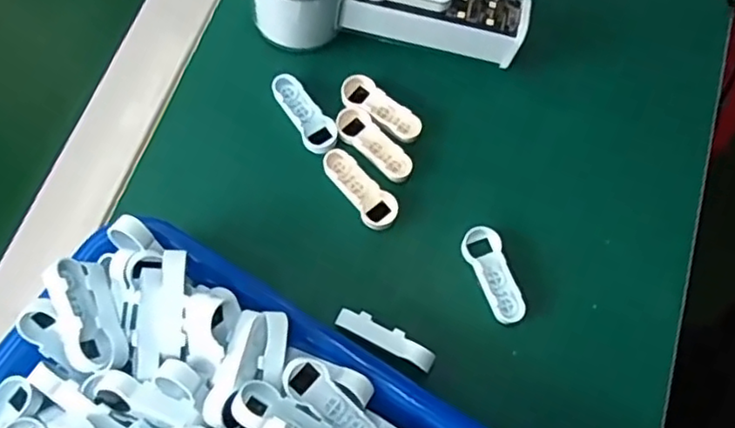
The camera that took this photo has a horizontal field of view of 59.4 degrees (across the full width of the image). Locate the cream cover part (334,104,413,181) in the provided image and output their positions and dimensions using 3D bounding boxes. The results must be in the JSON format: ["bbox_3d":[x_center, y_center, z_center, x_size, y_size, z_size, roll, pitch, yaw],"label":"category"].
[{"bbox_3d":[0.003,-0.038,0.350,0.016,0.004,0.051,-40,76,-14],"label":"cream cover part"}]

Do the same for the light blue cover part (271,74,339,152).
[{"bbox_3d":[-0.035,-0.056,0.356,0.018,0.004,0.050,-35,74,-13],"label":"light blue cover part"}]

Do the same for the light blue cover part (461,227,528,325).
[{"bbox_3d":[0.065,0.031,0.329,0.018,0.006,0.051,-20,72,-8],"label":"light blue cover part"}]

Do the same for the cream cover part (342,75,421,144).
[{"bbox_3d":[0.007,-0.059,0.357,0.050,0.004,0.020,37,73,11],"label":"cream cover part"}]

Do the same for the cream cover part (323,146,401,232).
[{"bbox_3d":[-0.004,-0.013,0.344,0.019,0.008,0.050,-41,76,-14],"label":"cream cover part"}]

